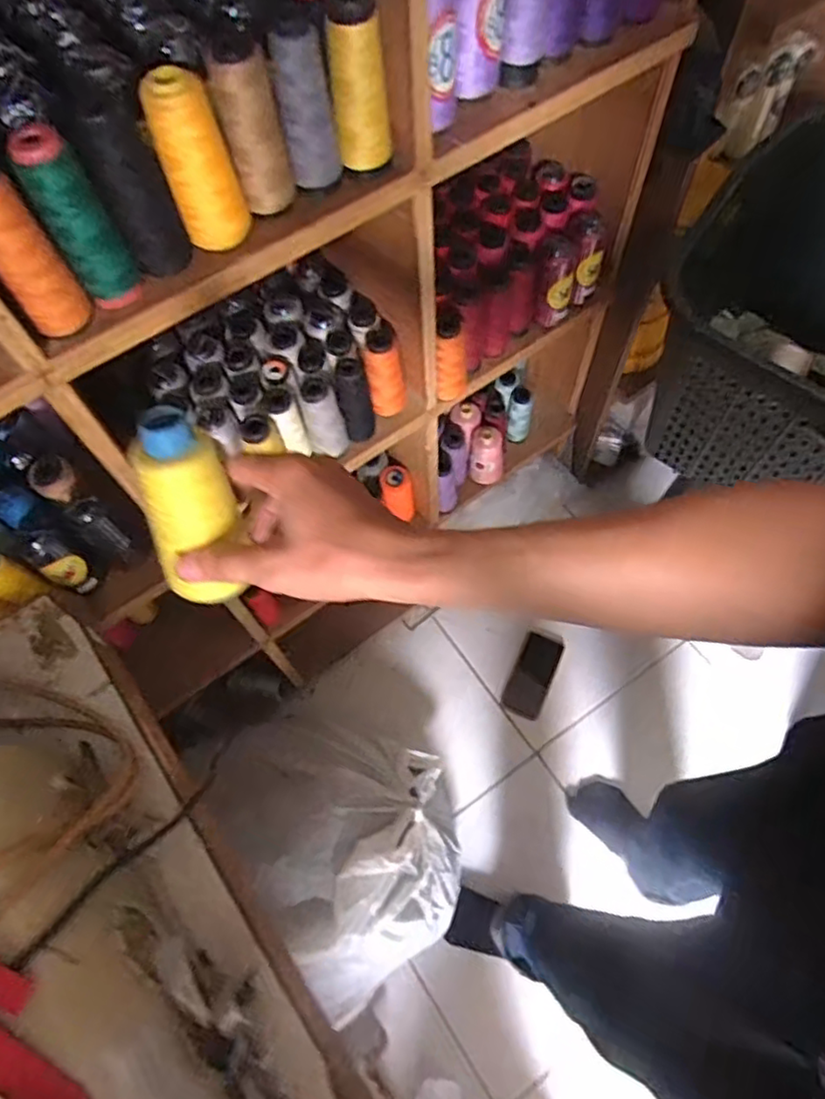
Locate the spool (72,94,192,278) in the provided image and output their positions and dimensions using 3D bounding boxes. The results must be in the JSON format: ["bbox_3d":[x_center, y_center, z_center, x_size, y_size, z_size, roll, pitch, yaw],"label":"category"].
[{"bbox_3d":[-0.186,-0.241,0.439,0.037,0.108,0.033,-20,65,-8],"label":"spool"}]

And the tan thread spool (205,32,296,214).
[{"bbox_3d":[-0.113,-0.295,0.458,0.042,0.099,0.038,-11,64,-4],"label":"tan thread spool"}]

